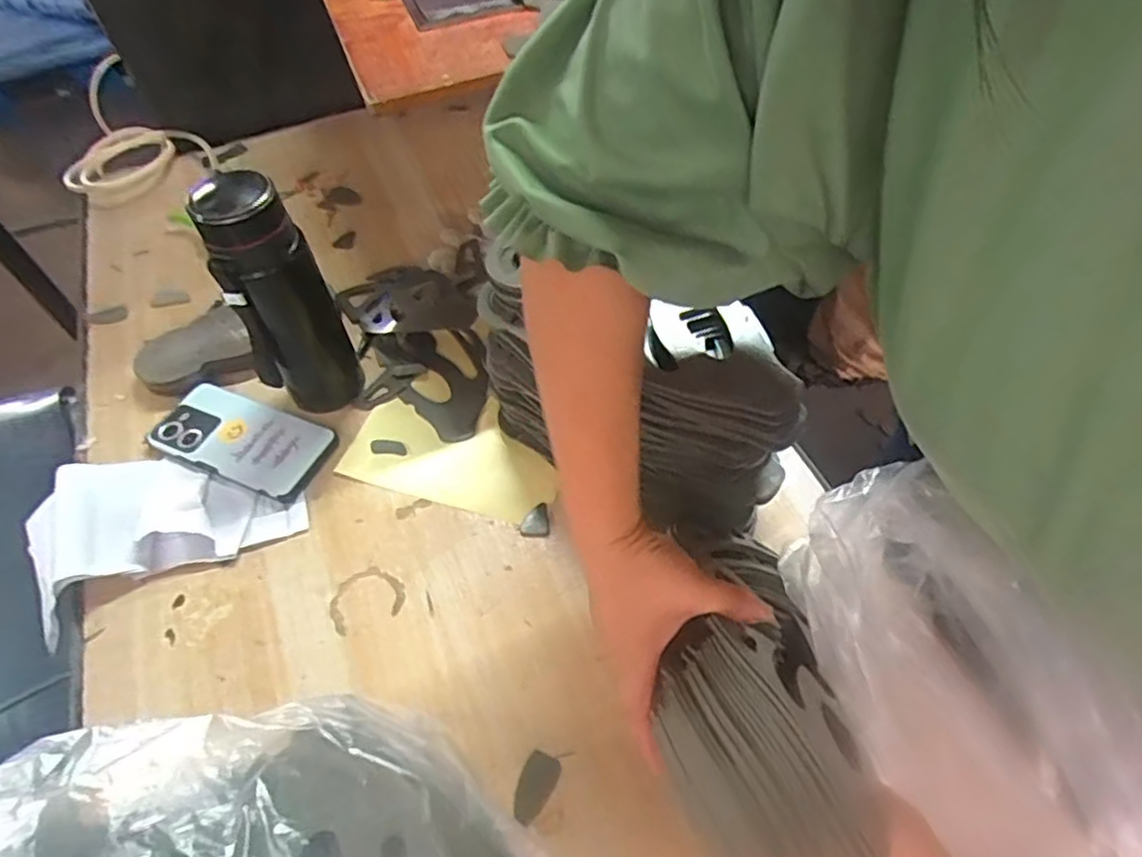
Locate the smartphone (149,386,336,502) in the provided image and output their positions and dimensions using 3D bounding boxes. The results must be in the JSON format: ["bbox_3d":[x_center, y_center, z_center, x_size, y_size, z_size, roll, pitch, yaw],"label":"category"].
[{"bbox_3d":[-0.308,0.008,0.629,0.178,0.013,0.083,21,57,17],"label":"smartphone"}]

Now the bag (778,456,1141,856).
[{"bbox_3d":[0.251,0.182,0.390,0.141,0.090,0.319,-22,56,-13],"label":"bag"}]

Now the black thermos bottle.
[{"bbox_3d":[-0.248,-0.102,0.582,0.079,0.227,0.058,-22,56,-13],"label":"black thermos bottle"}]

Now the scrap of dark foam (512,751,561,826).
[{"bbox_3d":[-0.024,0.240,0.450,0.024,0.004,0.043,19,57,16],"label":"scrap of dark foam"}]

